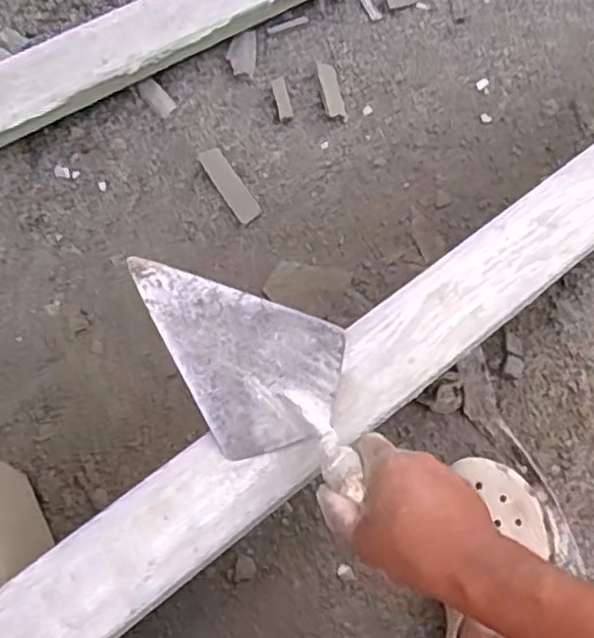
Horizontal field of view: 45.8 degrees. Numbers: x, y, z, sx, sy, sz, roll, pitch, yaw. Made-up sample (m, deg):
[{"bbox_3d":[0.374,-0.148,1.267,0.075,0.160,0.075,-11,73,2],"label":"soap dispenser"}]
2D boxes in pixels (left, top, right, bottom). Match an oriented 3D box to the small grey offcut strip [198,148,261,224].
[{"bbox_3d":[-0.082,-0.165,0.862,0.032,0.008,0.105,-32,79,-12],"label":"small grey offcut strip"}]

